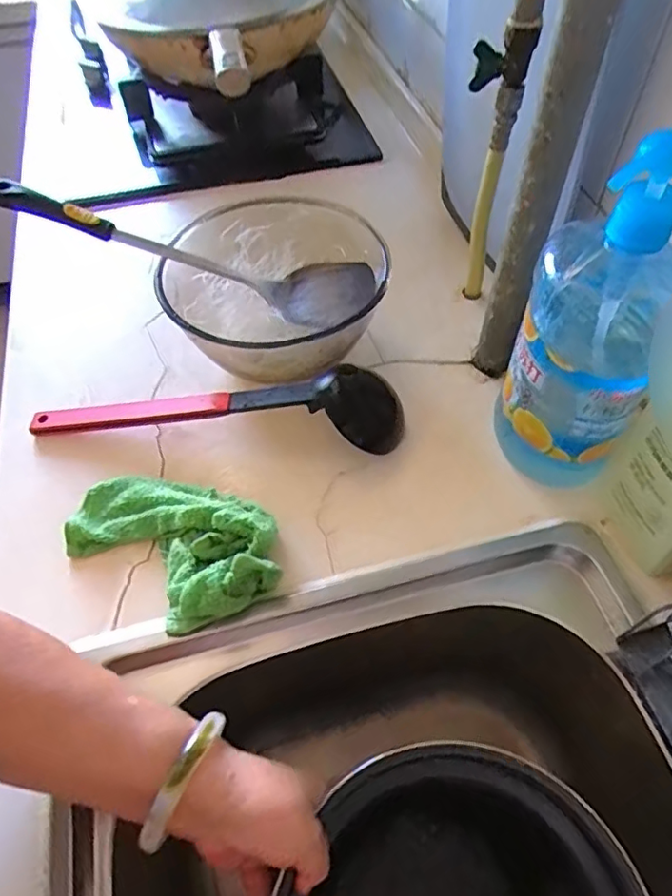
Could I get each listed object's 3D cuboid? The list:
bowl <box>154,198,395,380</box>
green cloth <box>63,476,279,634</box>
[{"bbox_3d":[-0.051,-0.135,0.555,0.196,0.120,0.203,-1,55,1],"label":"bowl"},{"bbox_3d":[-0.128,0.065,0.448,0.180,0.048,0.110,29,61,20],"label":"green cloth"}]

